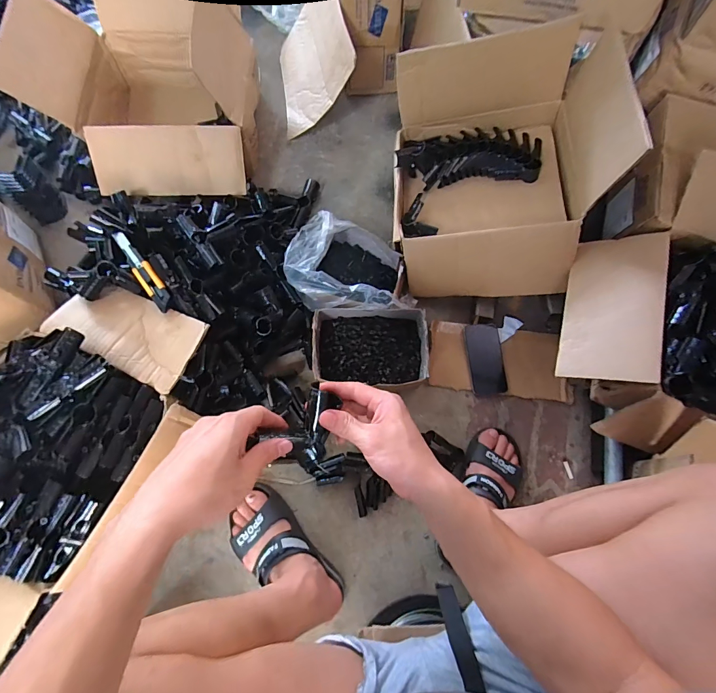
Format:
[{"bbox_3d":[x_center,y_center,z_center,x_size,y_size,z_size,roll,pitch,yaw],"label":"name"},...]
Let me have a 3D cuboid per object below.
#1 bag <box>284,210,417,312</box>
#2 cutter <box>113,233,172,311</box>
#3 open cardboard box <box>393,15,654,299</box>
[{"bbox_3d":[-0.014,-0.159,0.743,0.244,0.120,0.195,-1,74,0],"label":"bag"},{"bbox_3d":[-0.400,-0.145,0.683,0.034,0.009,0.195,-36,77,-10],"label":"cutter"},{"bbox_3d":[0.238,-0.324,0.676,0.331,0.272,0.396,2,74,0],"label":"open cardboard box"}]

